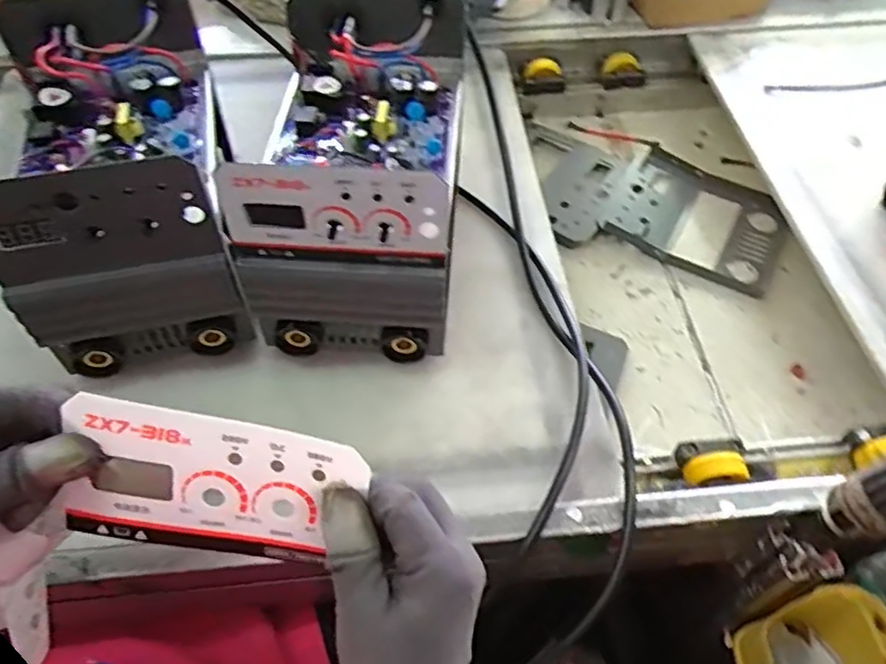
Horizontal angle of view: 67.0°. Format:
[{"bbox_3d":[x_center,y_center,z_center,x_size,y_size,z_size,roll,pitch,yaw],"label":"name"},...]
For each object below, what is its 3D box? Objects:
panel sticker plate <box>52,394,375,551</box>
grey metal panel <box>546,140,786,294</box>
[{"bbox_3d":[-0.109,0.071,0.317,0.138,0.071,0.007,8,23,0],"label":"panel sticker plate"},{"bbox_3d":[0.252,-0.142,0.757,0.260,0.027,0.176,15,55,11],"label":"grey metal panel"}]

